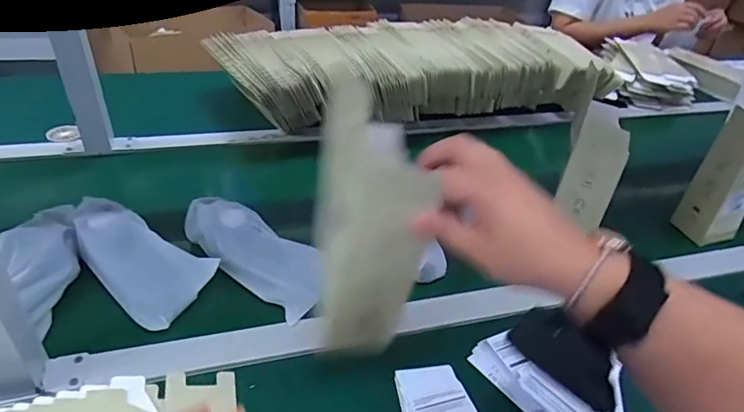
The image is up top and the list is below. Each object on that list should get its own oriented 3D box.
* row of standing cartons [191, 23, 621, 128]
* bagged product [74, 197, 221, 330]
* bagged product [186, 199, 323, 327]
[{"bbox_3d":[0.119,-0.271,0.985,0.824,0.126,0.275,-7,37,-18],"label":"row of standing cartons"},{"bbox_3d":[-0.265,0.050,0.542,0.192,0.042,0.094,37,43,16],"label":"bagged product"},{"bbox_3d":[-0.140,0.053,0.567,0.187,0.055,0.074,34,42,14],"label":"bagged product"}]

